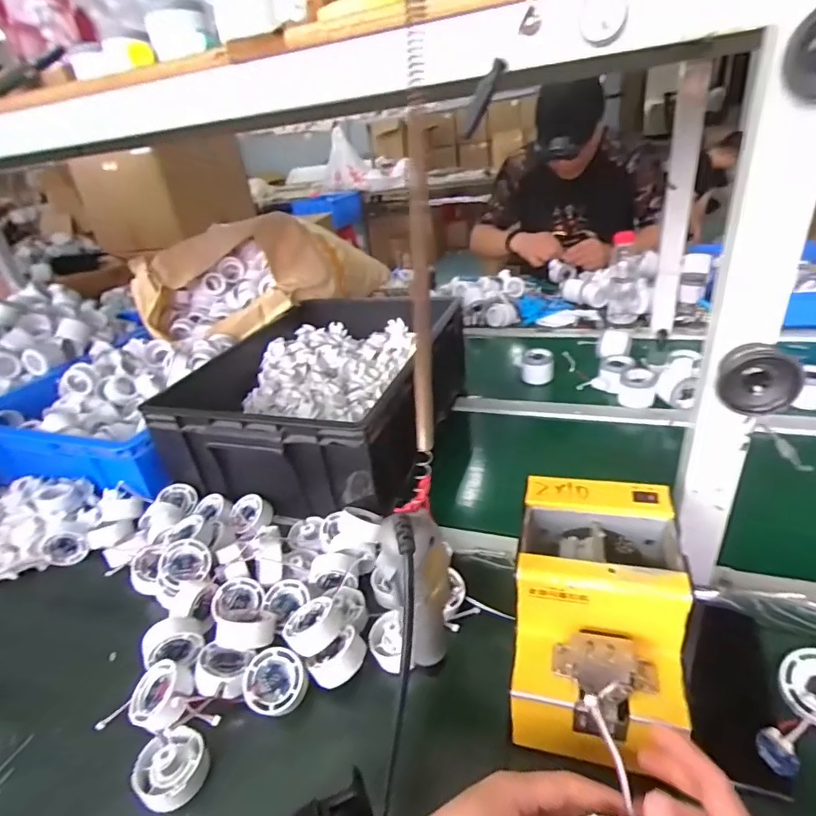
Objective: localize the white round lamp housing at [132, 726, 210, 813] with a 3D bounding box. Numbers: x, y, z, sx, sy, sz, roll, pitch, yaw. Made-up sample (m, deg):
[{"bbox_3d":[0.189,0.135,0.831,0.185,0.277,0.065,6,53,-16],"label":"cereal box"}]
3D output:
[{"bbox_3d":[-0.200,0.302,0.425,0.049,0.032,0.054,13,36,32],"label":"white round lamp housing"}]

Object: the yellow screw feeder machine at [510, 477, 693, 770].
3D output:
[{"bbox_3d":[0.159,0.170,0.430,0.123,0.136,0.181,3,31,18],"label":"yellow screw feeder machine"}]

